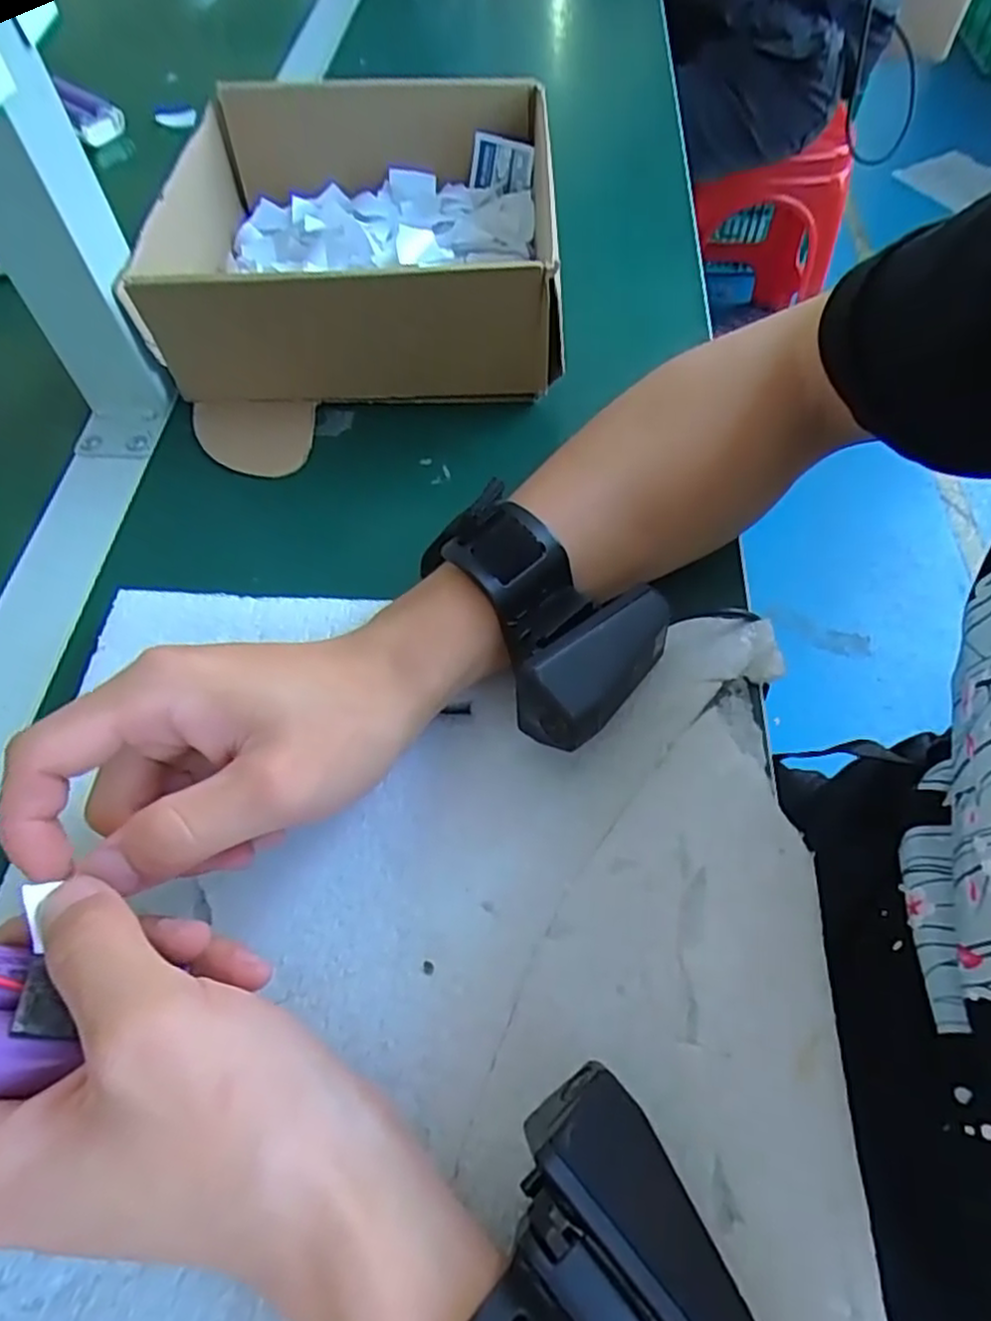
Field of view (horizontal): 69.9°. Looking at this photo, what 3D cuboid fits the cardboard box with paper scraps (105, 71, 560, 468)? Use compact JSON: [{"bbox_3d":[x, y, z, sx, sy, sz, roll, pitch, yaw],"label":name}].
[{"bbox_3d":[-0.074,-0.240,0.404,0.202,0.073,0.204,-1,59,0],"label":"cardboard box with paper scraps"}]

